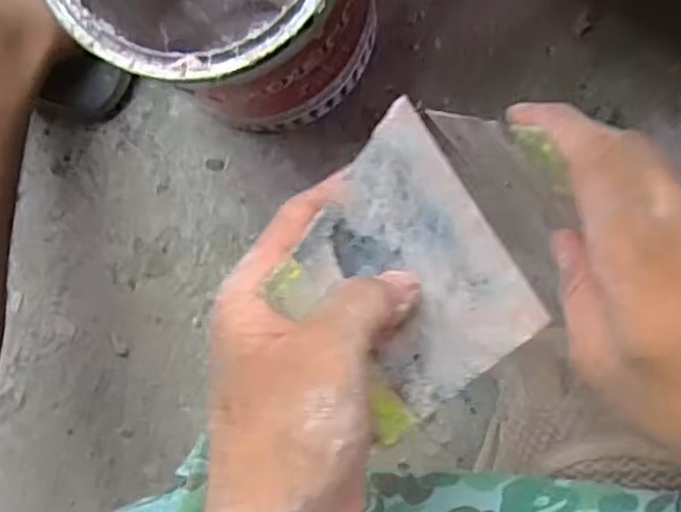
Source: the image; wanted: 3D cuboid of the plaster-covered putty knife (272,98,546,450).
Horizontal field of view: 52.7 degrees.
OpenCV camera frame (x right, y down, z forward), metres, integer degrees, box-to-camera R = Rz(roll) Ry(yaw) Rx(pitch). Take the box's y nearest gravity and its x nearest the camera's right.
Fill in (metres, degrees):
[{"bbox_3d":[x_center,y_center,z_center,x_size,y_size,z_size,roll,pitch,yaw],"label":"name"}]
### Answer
[{"bbox_3d":[0.028,0.010,0.274,0.096,0.004,0.107,-42,104,-26],"label":"plaster-covered putty knife"}]

